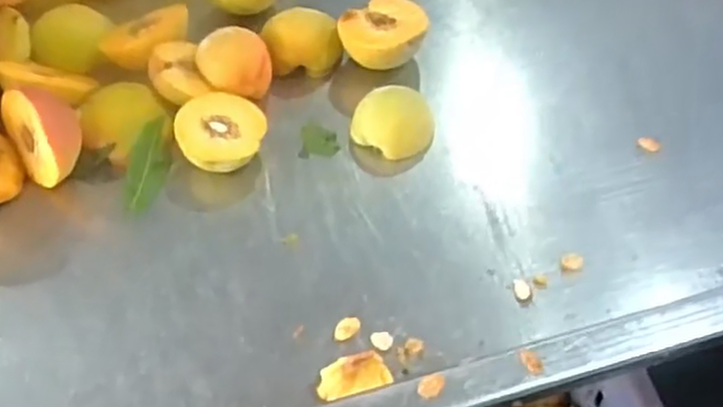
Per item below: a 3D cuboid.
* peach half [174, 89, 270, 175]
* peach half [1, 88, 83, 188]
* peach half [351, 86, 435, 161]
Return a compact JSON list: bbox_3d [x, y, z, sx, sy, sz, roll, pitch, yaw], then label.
[{"bbox_3d":[-0.091,-0.043,0.482,0.053,0.032,0.049,-1,52,1],"label":"peach half"},{"bbox_3d":[-0.199,-0.044,0.468,0.041,0.060,0.058,-32,58,-22],"label":"peach half"},{"bbox_3d":[0.021,-0.053,0.488,0.050,0.032,0.043,22,56,17],"label":"peach half"}]

